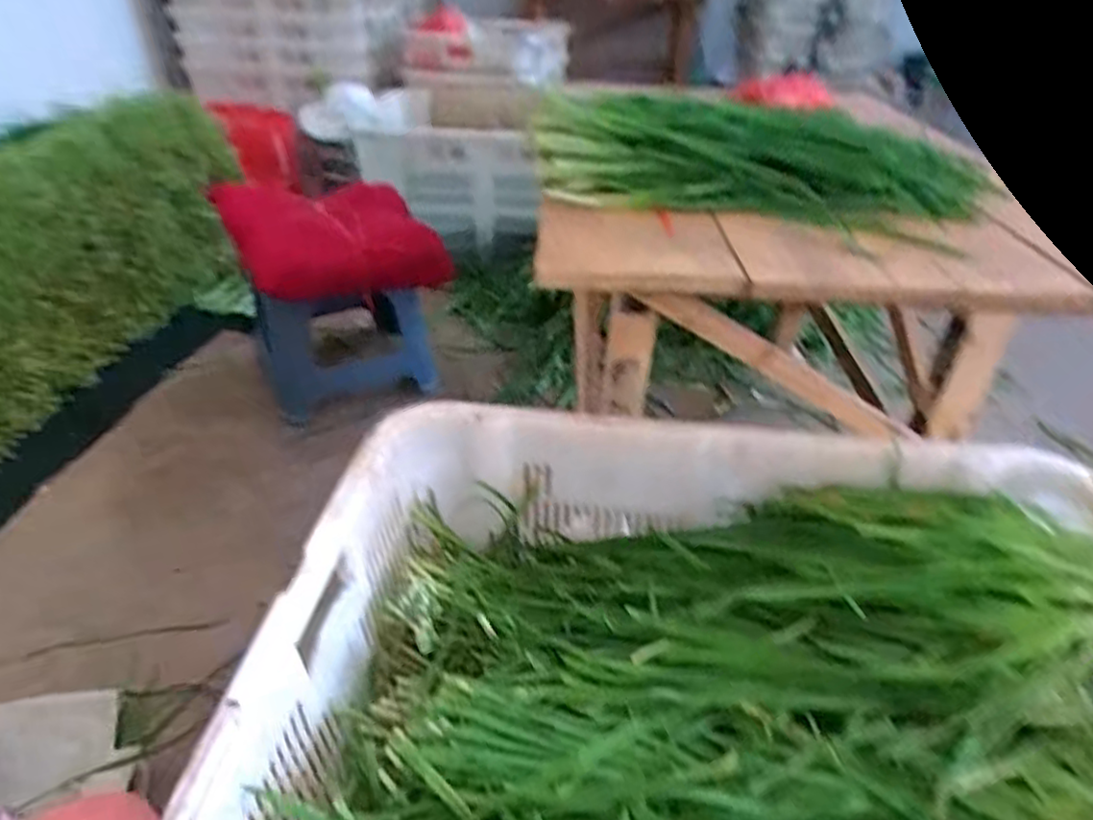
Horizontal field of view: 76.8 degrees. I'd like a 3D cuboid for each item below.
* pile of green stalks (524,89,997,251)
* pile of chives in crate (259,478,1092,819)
[{"bbox_3d":[0.217,-0.283,0.766,0.490,0.096,0.197,13,38,15],"label":"pile of green stalks"},{"bbox_3d":[0.143,0.200,0.534,0.601,0.150,0.410,5,37,5],"label":"pile of chives in crate"}]

